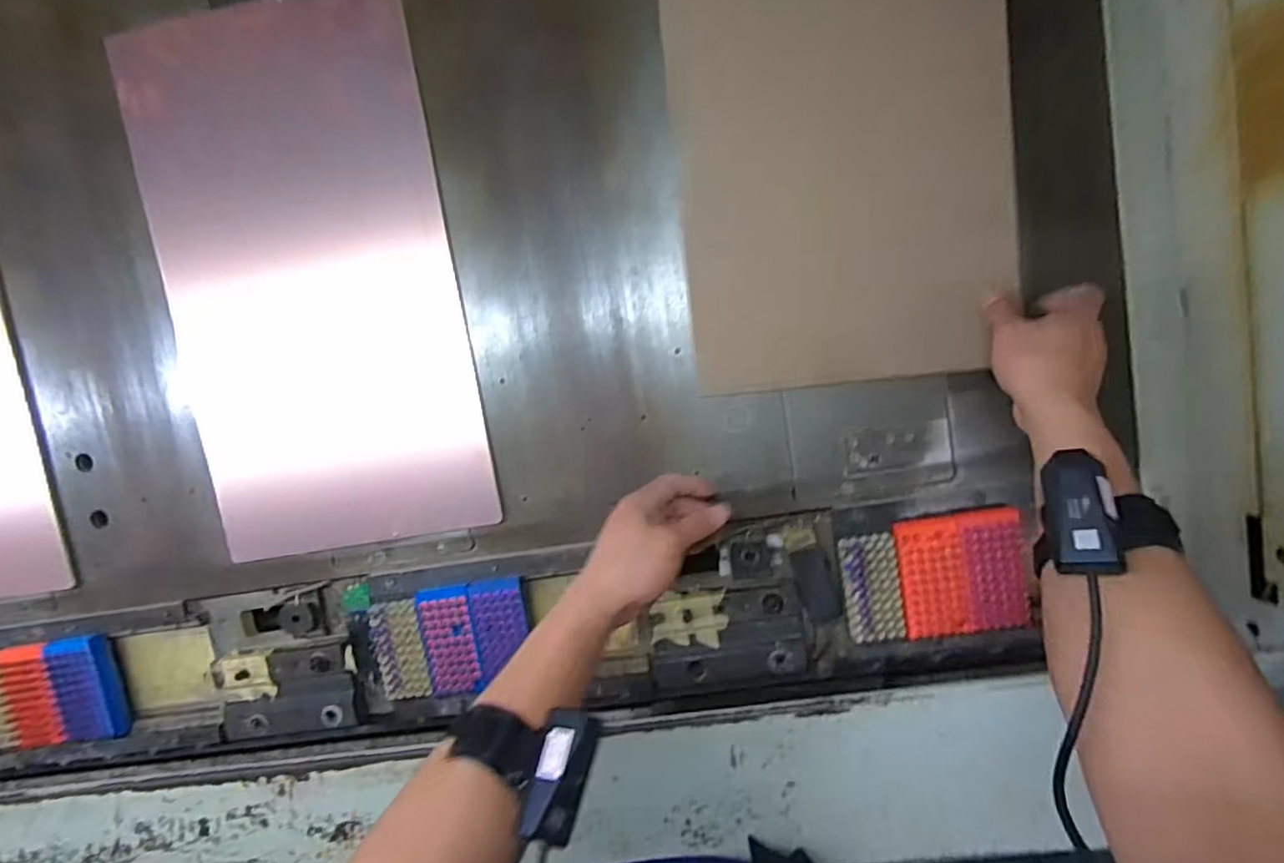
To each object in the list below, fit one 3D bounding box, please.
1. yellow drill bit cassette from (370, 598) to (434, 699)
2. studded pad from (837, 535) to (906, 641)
[{"bbox_3d":[-0.243,0.222,0.633,0.053,0.019,0.100,-7,97,5],"label":"yellow drill bit cassette"},{"bbox_3d":[0.219,0.149,0.591,0.051,0.018,0.102,-9,97,5],"label":"studded pad"}]

